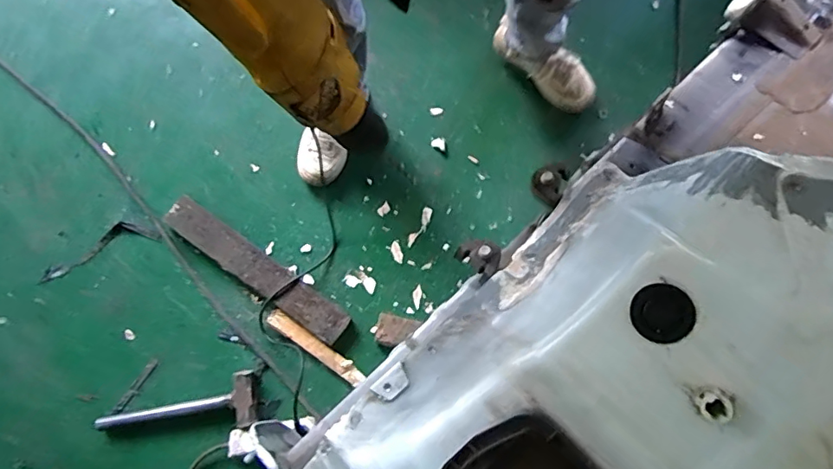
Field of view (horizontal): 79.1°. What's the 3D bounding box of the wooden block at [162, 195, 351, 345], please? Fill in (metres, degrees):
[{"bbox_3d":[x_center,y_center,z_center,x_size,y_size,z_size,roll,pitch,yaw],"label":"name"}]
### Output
[{"bbox_3d":[-0.339,0.073,1.065,0.447,0.043,0.077,36,81,6],"label":"wooden block"}]

